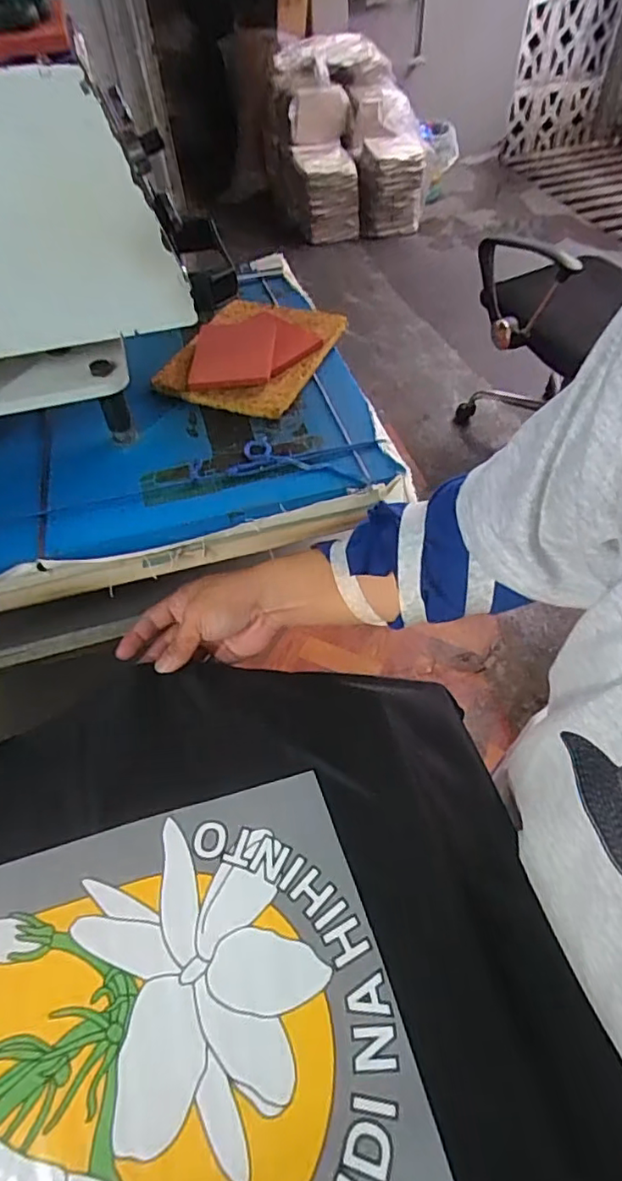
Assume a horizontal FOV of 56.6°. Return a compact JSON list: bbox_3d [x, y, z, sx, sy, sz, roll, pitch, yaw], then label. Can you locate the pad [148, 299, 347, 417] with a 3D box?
[{"bbox_3d":[-0.058,-0.242,0.574,0.133,0.025,0.169,18,56,16],"label":"pad"}]

